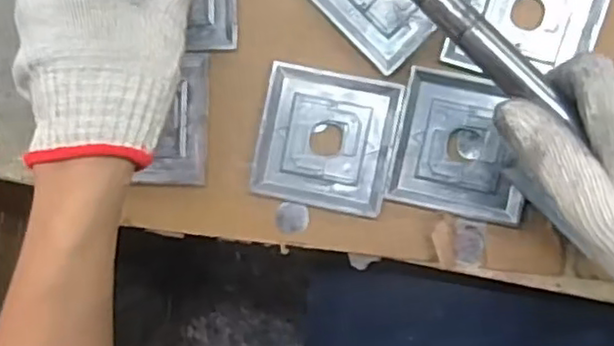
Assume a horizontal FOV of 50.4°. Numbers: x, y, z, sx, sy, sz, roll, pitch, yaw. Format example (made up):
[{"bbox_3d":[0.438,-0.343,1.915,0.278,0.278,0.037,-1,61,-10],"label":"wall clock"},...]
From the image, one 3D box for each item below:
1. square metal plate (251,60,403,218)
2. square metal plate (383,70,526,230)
[{"bbox_3d":[0.013,-0.023,0.446,0.091,0.004,0.091,12,93,7],"label":"square metal plate"},{"bbox_3d":[0.104,-0.018,0.433,0.085,0.004,0.090,11,93,7],"label":"square metal plate"}]

